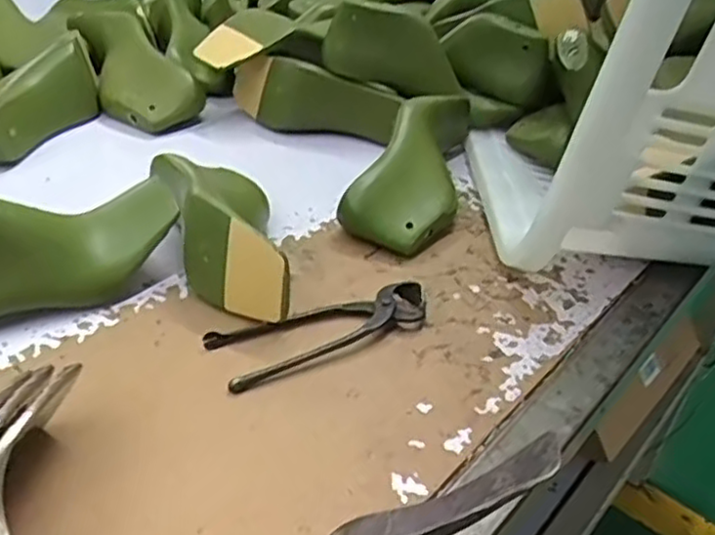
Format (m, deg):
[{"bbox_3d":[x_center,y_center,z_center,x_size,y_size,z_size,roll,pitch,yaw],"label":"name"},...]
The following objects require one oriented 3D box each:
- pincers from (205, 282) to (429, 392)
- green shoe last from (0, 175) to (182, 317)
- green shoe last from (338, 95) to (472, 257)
[{"bbox_3d":[-0.022,0.045,0.557,0.174,0.015,0.057,-16,41,-27],"label":"pincers"},{"bbox_3d":[-0.247,-0.012,0.550,0.231,0.091,0.065,-19,43,-30],"label":"green shoe last"},{"bbox_3d":[0.058,-0.111,0.729,0.101,0.075,0.232,13,37,9],"label":"green shoe last"}]

